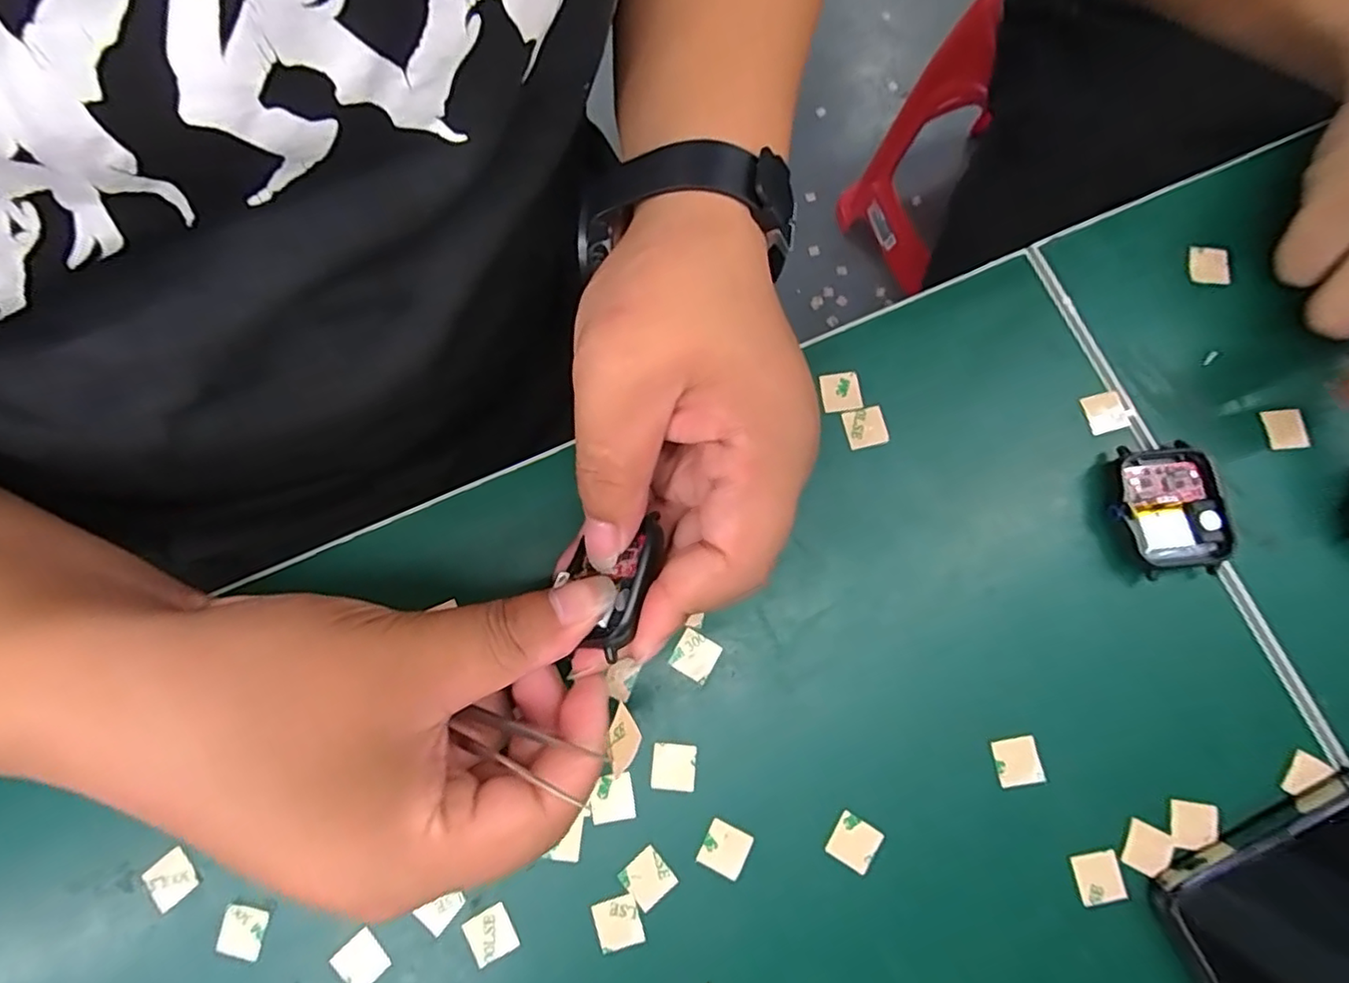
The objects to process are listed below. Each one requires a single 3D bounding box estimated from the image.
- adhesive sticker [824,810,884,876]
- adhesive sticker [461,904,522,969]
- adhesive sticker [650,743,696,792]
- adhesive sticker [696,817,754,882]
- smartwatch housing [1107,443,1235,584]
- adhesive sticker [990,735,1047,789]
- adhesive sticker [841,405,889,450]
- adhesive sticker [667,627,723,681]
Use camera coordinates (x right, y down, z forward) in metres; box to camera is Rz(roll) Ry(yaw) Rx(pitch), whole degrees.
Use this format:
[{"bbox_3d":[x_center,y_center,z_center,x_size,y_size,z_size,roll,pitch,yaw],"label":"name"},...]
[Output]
[{"bbox_3d":[0.063,0.122,0.219,0.016,0.004,0.016,31,82,8],"label":"adhesive sticker"},{"bbox_3d":[-0.063,0.151,0.214,0.015,0.004,0.015,-27,80,-4],"label":"adhesive sticker"},{"bbox_3d":[0.000,0.098,0.223,0.015,0.004,0.015,5,79,2],"label":"adhesive sticker"},{"bbox_3d":[0.017,0.124,0.217,0.015,0.004,0.016,25,80,6],"label":"adhesive sticker"},{"bbox_3d":[0.182,0.007,0.234,0.038,0.012,0.047,-6,79,0],"label":"smartwatch housing"},{"bbox_3d":[0.122,0.096,0.222,0.015,0.004,0.016,-10,79,-1],"label":"adhesive sticker"},{"bbox_3d":[0.075,-0.026,0.246,0.015,0.004,0.016,-12,79,-1],"label":"adhesive sticker"},{"bbox_3d":[0.007,0.060,0.232,0.015,0.004,0.015,32,85,4],"label":"adhesive sticker"}]

